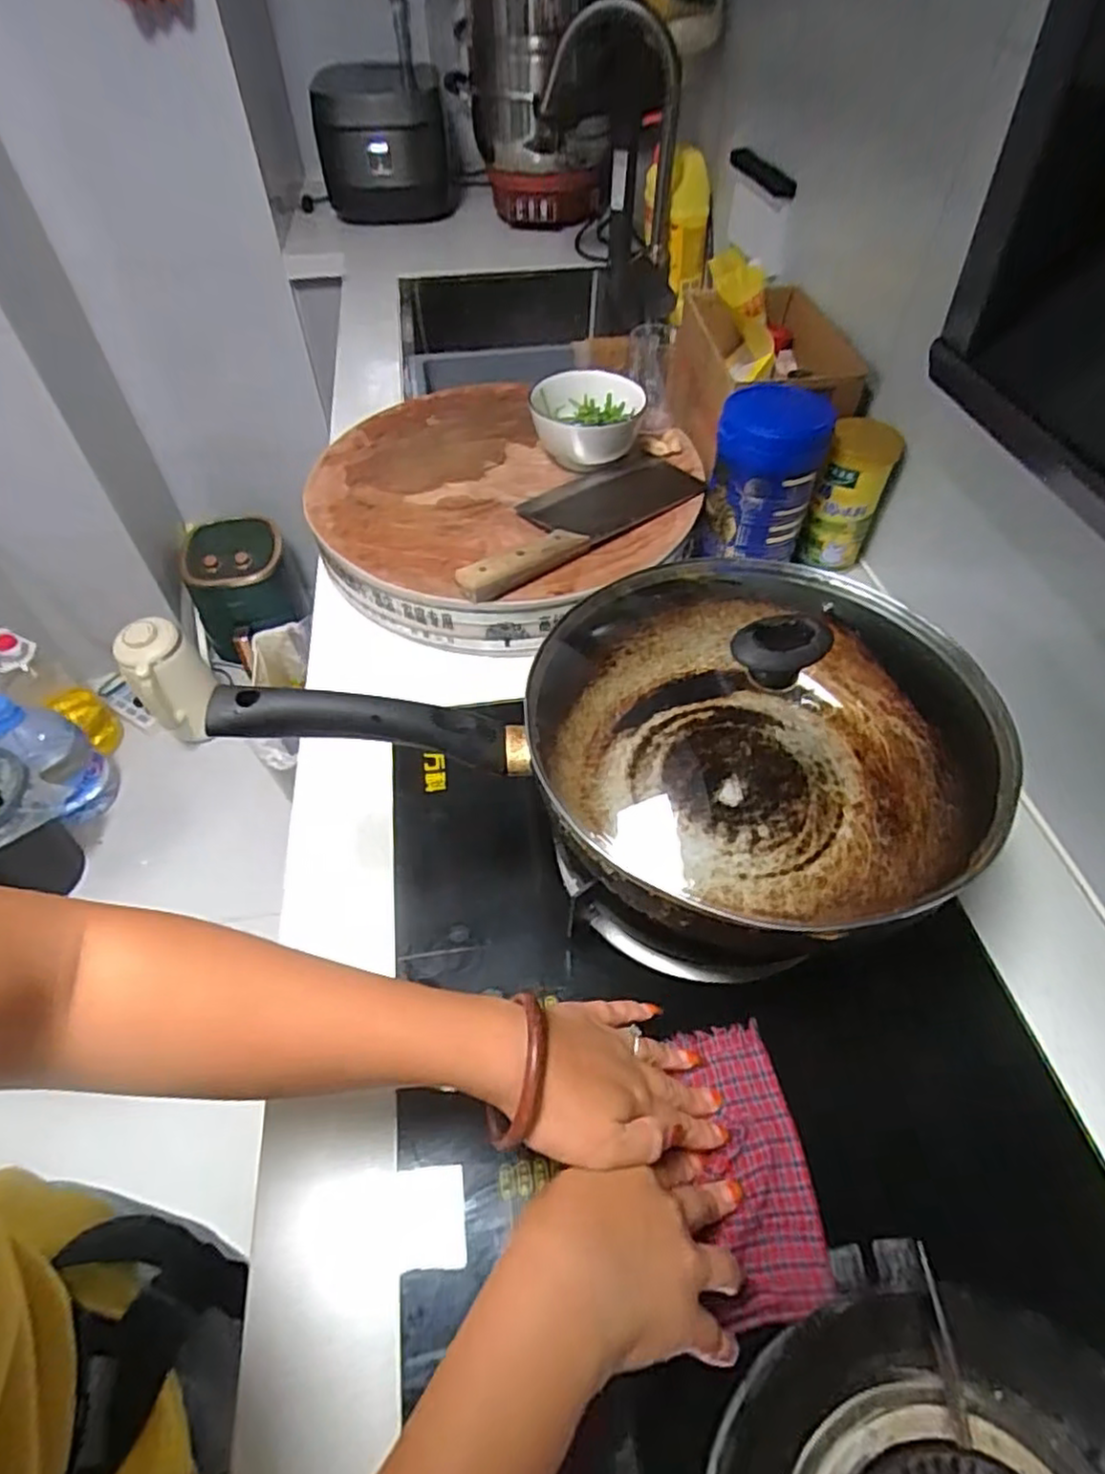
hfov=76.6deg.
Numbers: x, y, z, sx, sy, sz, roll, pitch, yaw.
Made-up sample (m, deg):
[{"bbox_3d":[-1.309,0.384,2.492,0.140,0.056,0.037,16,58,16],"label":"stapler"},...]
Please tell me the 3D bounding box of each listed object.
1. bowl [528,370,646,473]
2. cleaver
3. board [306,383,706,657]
[{"bbox_3d":[0.038,-0.343,0.763,0.118,0.062,0.103,4,50,5],"label":"bowl"},{"bbox_3d":[0.021,-0.224,0.691,0.314,0.032,0.111,-35,59,-25],"label":"cleaver"},{"bbox_3d":[-0.066,-0.258,0.751,0.380,0.059,0.356,0,55,0],"label":"board"}]

